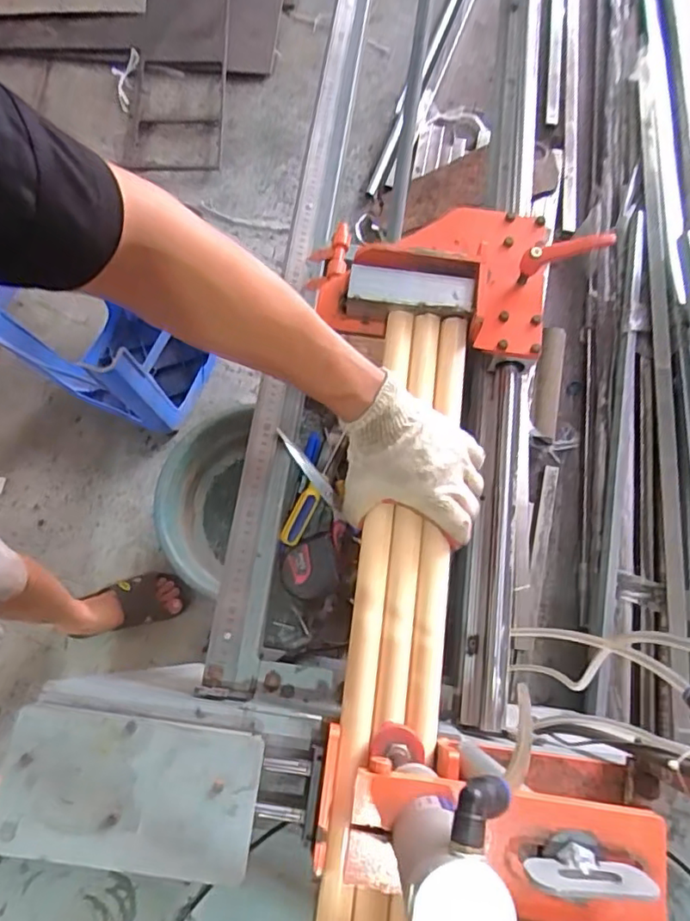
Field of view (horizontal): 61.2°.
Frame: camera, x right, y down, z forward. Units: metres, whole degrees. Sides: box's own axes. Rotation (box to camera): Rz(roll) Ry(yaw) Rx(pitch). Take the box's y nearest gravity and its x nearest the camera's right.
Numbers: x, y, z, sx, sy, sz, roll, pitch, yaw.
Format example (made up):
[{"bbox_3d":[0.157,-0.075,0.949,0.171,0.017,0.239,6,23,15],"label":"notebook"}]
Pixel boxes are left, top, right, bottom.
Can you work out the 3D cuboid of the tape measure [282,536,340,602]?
[{"bbox_3d":[-0.037,0.116,0.623,0.058,0.025,0.063,0,76,0],"label":"tape measure"}]

